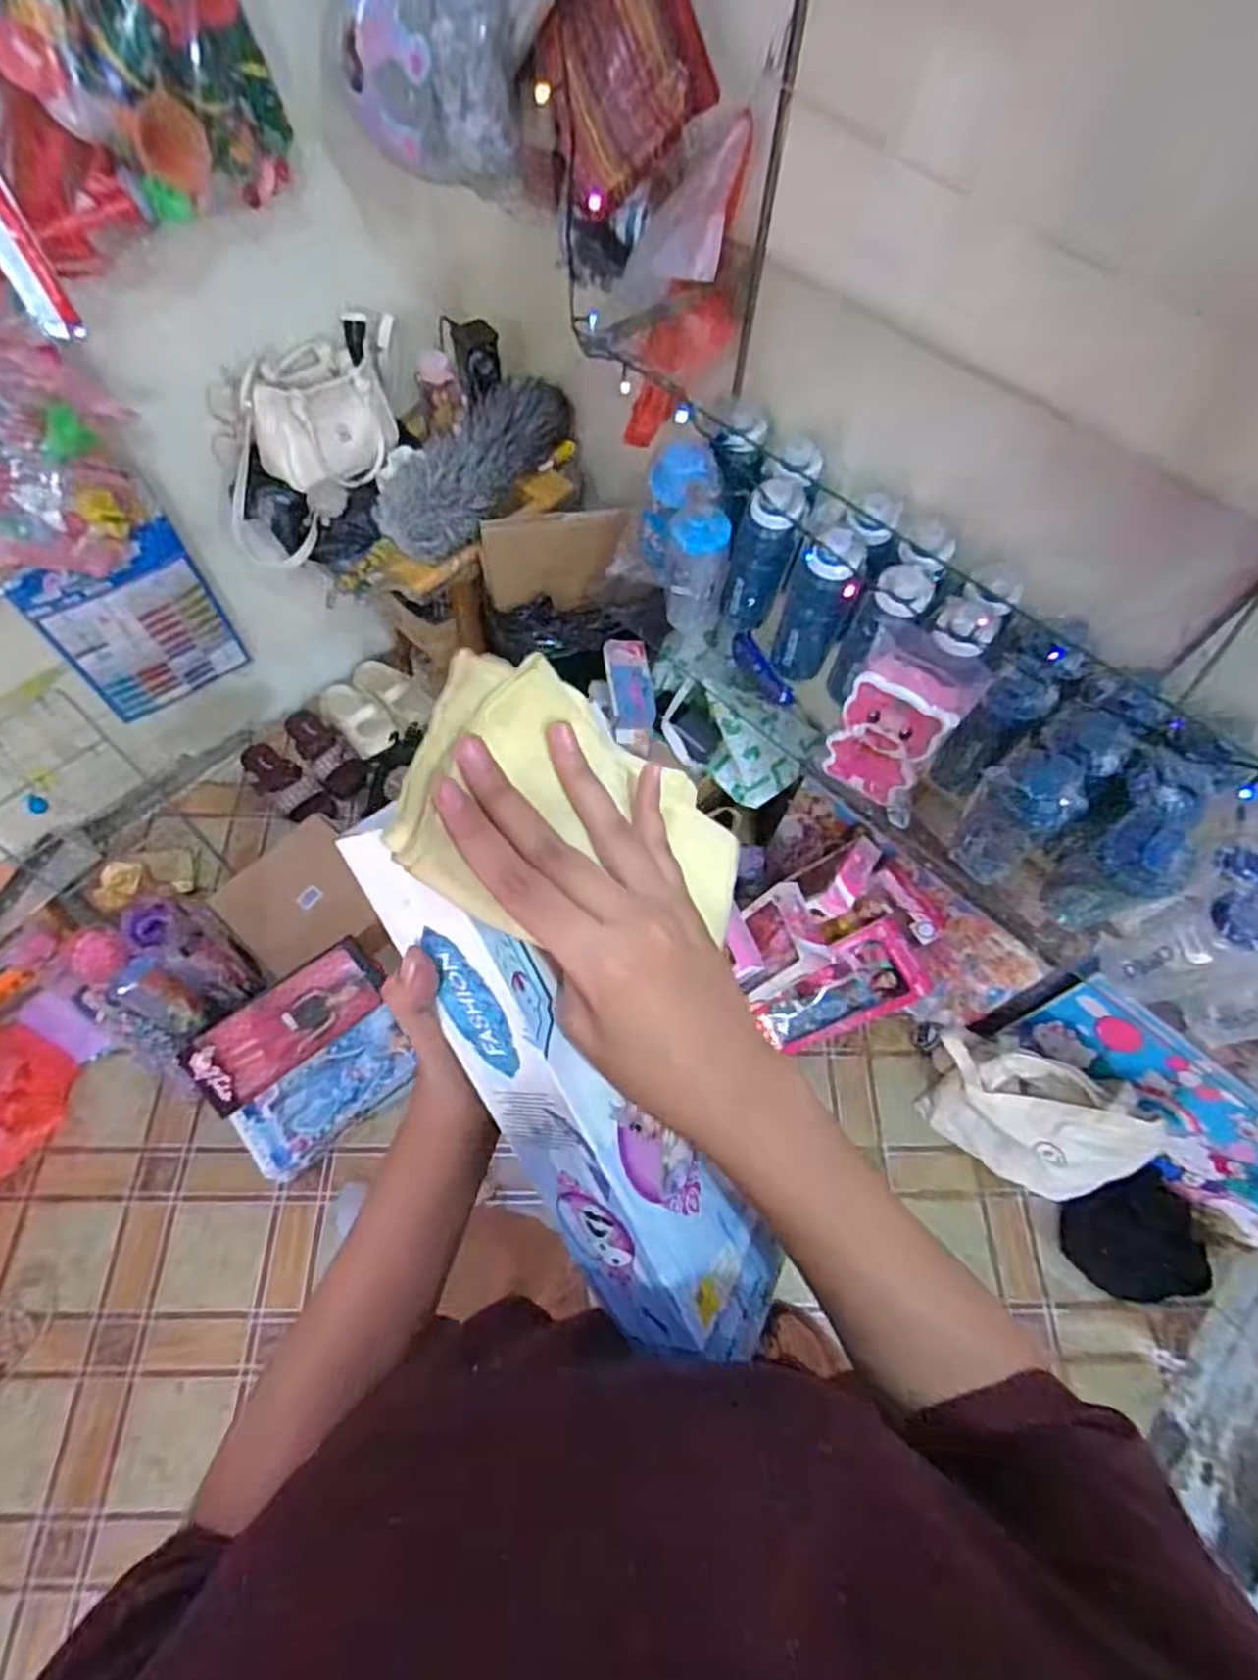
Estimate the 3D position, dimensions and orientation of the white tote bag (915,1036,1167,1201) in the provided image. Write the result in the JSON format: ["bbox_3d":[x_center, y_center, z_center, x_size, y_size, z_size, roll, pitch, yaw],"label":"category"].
[{"bbox_3d":[0.652,0.460,1.233,0.312,0.243,0.146,37,67,15],"label":"white tote bag"}]

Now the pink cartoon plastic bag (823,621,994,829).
[{"bbox_3d":[0.332,-0.141,0.922,0.137,0.195,0.096,34,67,14],"label":"pink cartoon plastic bag"}]

